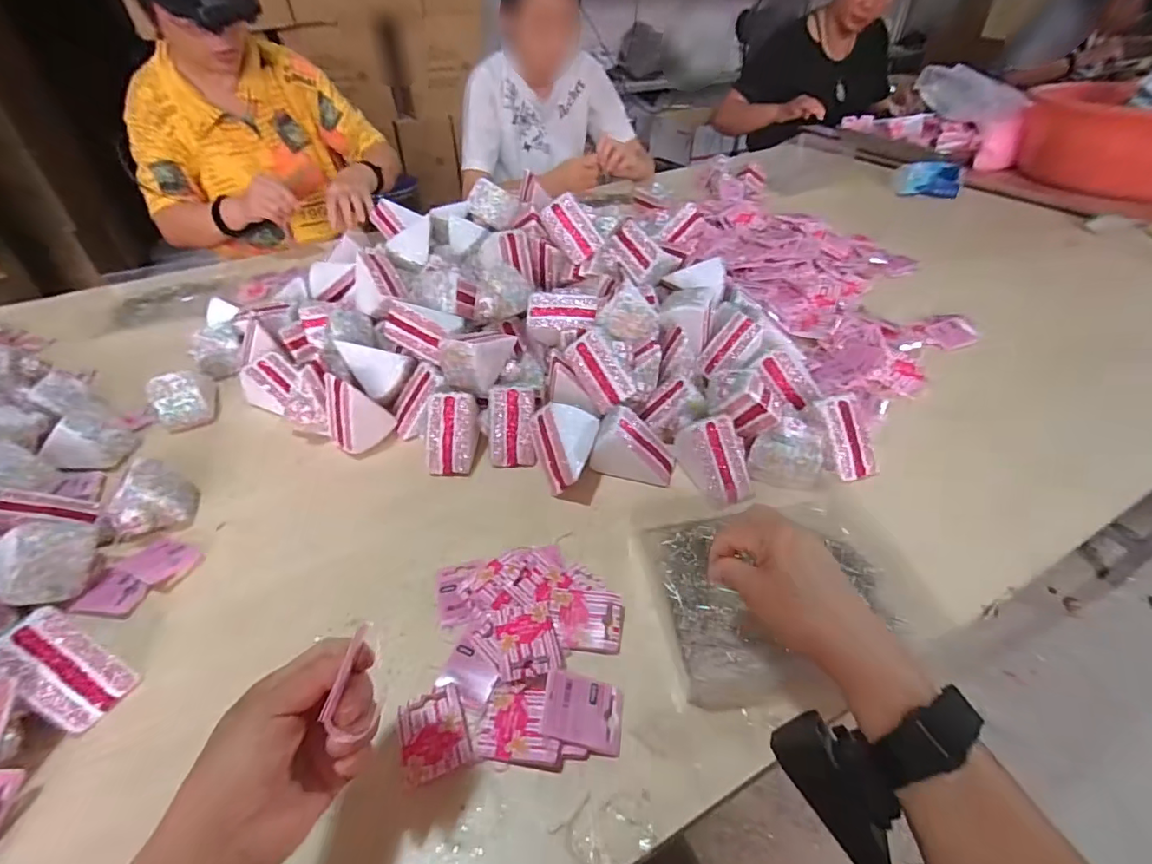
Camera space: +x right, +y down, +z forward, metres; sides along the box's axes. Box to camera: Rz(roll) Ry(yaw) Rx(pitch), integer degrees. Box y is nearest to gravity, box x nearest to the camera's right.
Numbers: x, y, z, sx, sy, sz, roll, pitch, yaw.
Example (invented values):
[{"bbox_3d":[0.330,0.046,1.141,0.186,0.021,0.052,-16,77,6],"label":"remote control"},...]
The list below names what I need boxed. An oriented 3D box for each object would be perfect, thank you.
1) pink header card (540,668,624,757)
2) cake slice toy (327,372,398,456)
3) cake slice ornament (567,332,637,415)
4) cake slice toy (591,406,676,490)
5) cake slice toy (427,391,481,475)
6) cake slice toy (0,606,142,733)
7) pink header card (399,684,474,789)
[{"bbox_3d":[0.006,0.208,0.386,0.062,0.006,0.047,21,44,-9],"label":"pink header card"},{"bbox_3d":[-0.262,-0.025,0.616,0.051,0.089,0.067,24,47,27],"label":"cake slice toy"},{"bbox_3d":[0.031,-0.071,0.624,0.053,0.046,0.091,-32,84,10],"label":"cake slice ornament"},{"bbox_3d":[0.064,0.017,0.575,0.088,0.059,0.056,9,42,13],"label":"cake slice toy"},{"bbox_3d":[-0.143,0.001,0.596,0.055,0.064,0.075,0,41,2],"label":"cake slice toy"},{"bbox_3d":[-0.388,0.180,0.390,0.066,0.065,0.051,17,44,20],"label":"cake slice toy"},{"bbox_3d":[-0.104,0.219,0.380,0.046,0.004,0.057,-13,39,-18],"label":"pink header card"}]

